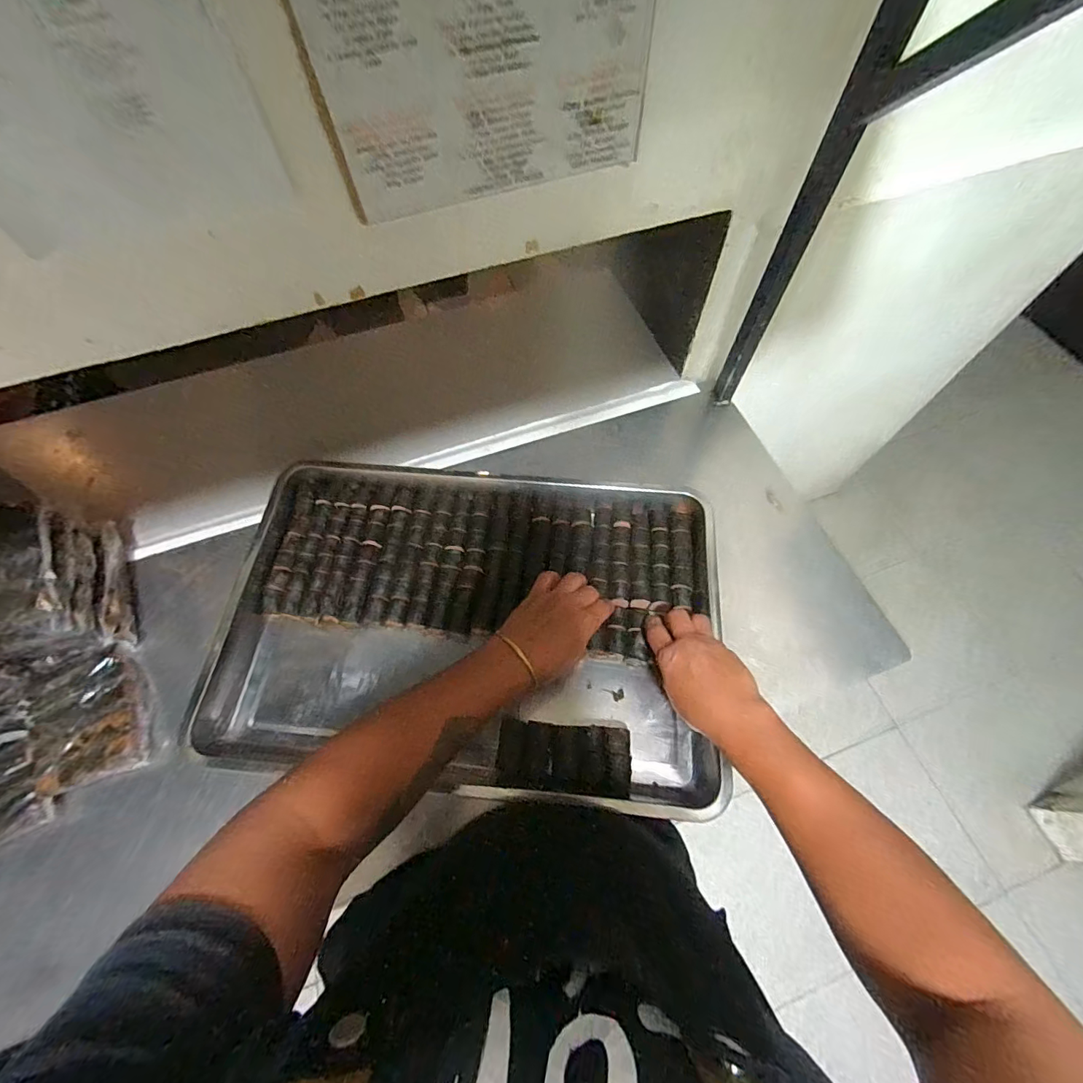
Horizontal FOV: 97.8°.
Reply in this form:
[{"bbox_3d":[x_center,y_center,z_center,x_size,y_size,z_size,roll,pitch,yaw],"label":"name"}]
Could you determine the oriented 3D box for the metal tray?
[{"bbox_3d":[-0.084,0.084,0.600,0.580,0.048,0.405,5,65,4],"label":"metal tray"}]

